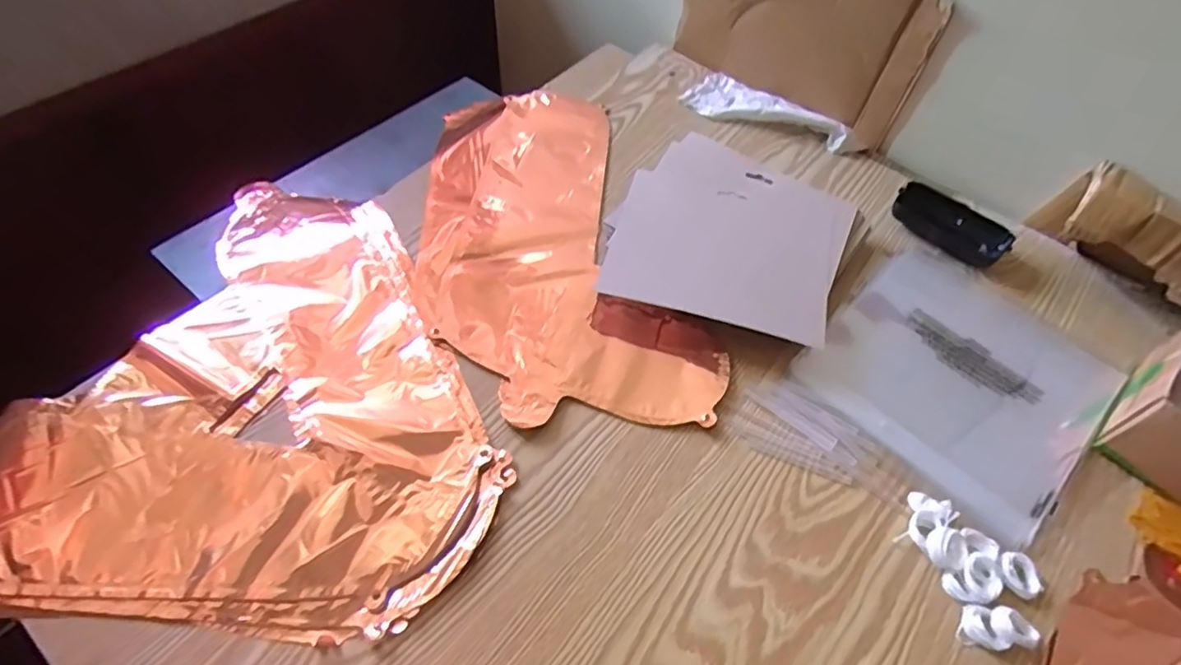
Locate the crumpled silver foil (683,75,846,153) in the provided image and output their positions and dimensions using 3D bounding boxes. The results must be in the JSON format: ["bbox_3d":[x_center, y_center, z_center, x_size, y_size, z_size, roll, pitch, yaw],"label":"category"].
[{"bbox_3d":[0.194,-0.246,0.683,0.178,0.025,0.077,38,60,20],"label":"crumpled silver foil"}]

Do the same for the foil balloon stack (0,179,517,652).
[{"bbox_3d":[-0.241,0.026,0.468,0.364,0.013,0.369,8,54,1],"label":"foil balloon stack"}]

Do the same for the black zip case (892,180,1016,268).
[{"bbox_3d":[0.353,-0.105,0.596,0.108,0.027,0.044,32,58,17],"label":"black zip case"}]

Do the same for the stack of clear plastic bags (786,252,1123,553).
[{"bbox_3d":[0.310,0.031,0.509,0.220,0.008,0.203,-38,65,-27],"label":"stack of clear plastic bags"}]

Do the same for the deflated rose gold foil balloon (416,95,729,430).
[{"bbox_3d":[-0.048,-0.094,0.572,0.222,0.005,0.425,-11,56,-12],"label":"deflated rose gold foil balloon"}]

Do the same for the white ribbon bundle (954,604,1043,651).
[{"bbox_3d":[0.261,0.189,0.388,0.045,0.014,0.025,7,54,1],"label":"white ribbon bundle"}]

